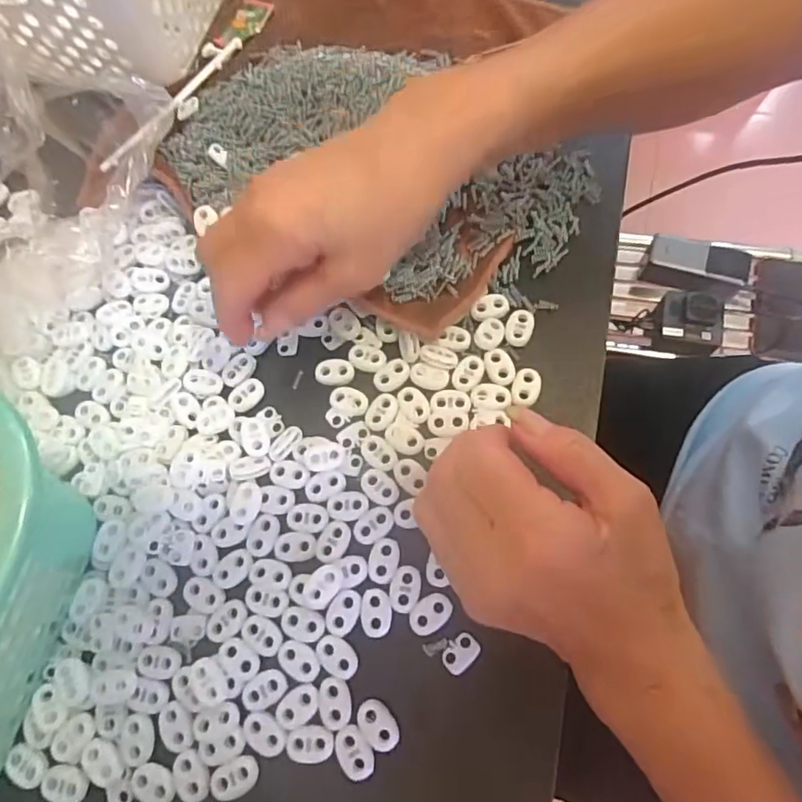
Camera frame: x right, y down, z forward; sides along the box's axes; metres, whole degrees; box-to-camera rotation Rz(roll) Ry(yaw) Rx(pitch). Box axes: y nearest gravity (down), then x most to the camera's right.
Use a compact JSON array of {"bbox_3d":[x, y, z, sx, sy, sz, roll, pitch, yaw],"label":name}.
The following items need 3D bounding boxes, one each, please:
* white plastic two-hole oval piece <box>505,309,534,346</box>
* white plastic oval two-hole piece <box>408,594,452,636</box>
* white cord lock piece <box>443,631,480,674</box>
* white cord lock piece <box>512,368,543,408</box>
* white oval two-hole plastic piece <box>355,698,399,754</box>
[{"bbox_3d":[0.069,-0.043,0.313,0.015,0.004,0.022,15,74,10],"label":"white plastic two-hole oval piece"},{"bbox_3d":[0.015,0.105,0.268,0.023,0.004,0.015,-41,73,-8],"label":"white plastic oval two-hole piece"},{"bbox_3d":[0.029,0.123,0.264,0.020,0.004,0.013,-40,72,-8],"label":"white cord lock piece"},{"bbox_3d":[0.070,-0.007,0.302,0.015,0.006,0.022,16,74,11],"label":"white cord lock piece"},{"bbox_3d":[-0.011,0.153,0.255,0.015,0.004,0.023,-40,72,-8],"label":"white oval two-hole plastic piece"}]

